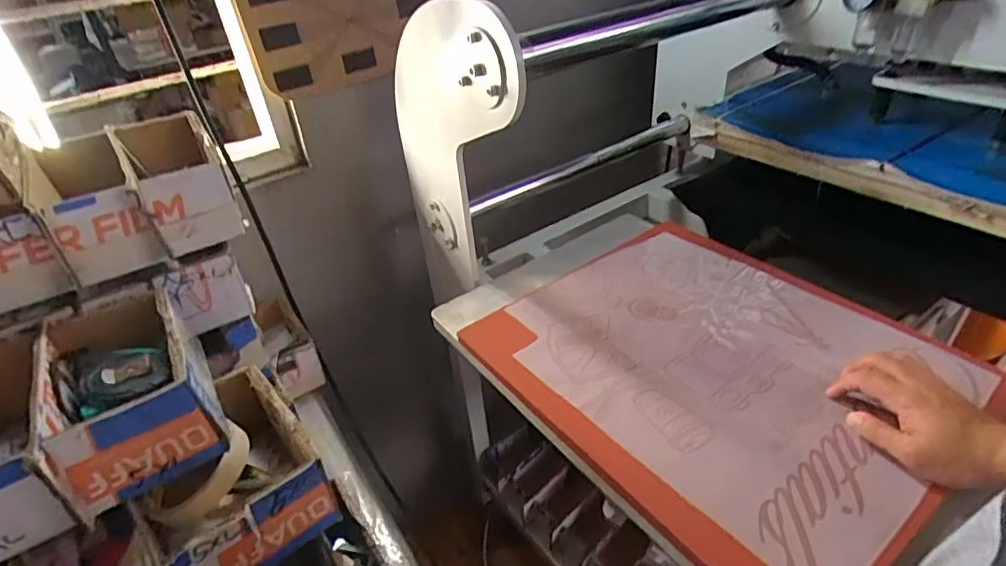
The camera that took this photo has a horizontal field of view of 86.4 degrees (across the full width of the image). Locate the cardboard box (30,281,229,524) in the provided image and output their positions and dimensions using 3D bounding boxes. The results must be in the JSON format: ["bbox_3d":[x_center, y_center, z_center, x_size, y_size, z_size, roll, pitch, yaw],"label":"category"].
[{"bbox_3d":[-0.293,0.076,0.422,0.095,0.074,0.188,-26,40,-26],"label":"cardboard box"}]

